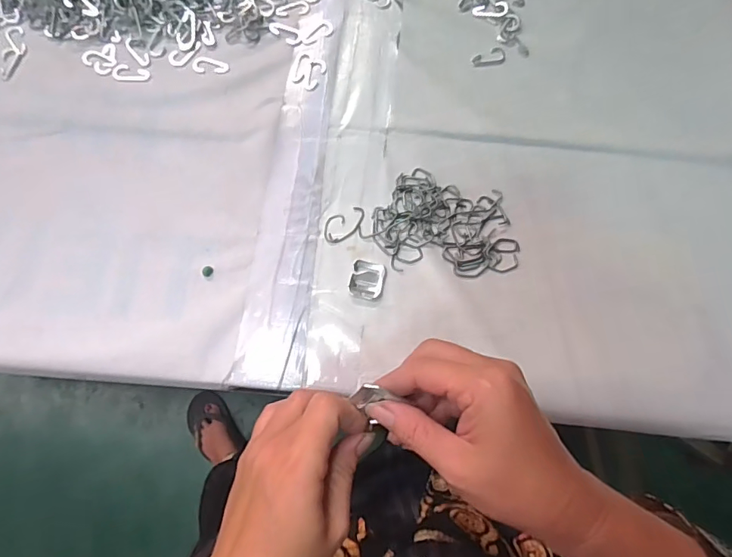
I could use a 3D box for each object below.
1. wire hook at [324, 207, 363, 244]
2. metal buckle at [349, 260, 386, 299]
[{"bbox_3d":[-0.020,-0.050,0.439,0.042,0.004,0.025,-25,75,-8],"label":"wire hook"},{"bbox_3d":[0.001,0.001,0.425,0.030,0.004,0.033,10,73,3],"label":"metal buckle"}]

